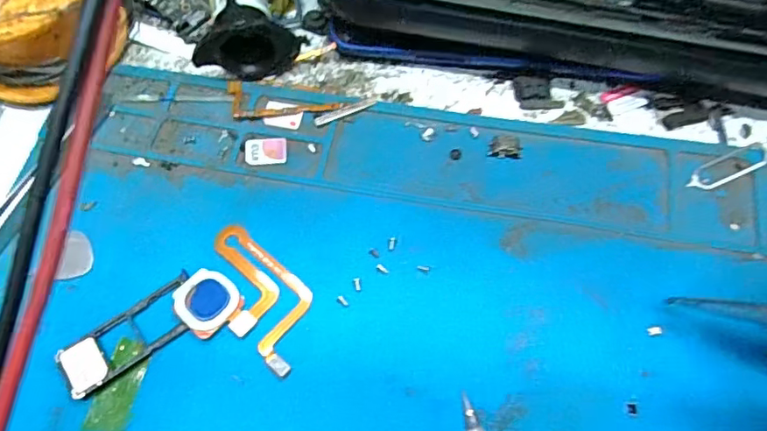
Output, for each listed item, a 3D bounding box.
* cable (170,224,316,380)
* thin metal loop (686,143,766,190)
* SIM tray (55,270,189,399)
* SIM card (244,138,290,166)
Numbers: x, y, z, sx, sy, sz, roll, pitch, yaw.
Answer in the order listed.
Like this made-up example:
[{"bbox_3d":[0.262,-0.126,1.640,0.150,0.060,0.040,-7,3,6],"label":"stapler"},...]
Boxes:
[{"bbox_3d":[-0.036,0.021,0.148,0.036,0.004,0.030,24,68,13],"label":"cable"},{"bbox_3d":[0.101,-0.014,0.160,0.026,0.004,0.008,-23,74,-3],"label":"thin metal loop"},{"bbox_3d":[-0.067,0.031,0.144,0.037,0.004,0.015,-33,68,-13],"label":"SIM tray"},{"bbox_3d":[-0.036,-0.020,0.170,0.013,0.004,0.009,-2,66,-2],"label":"SIM card"}]

